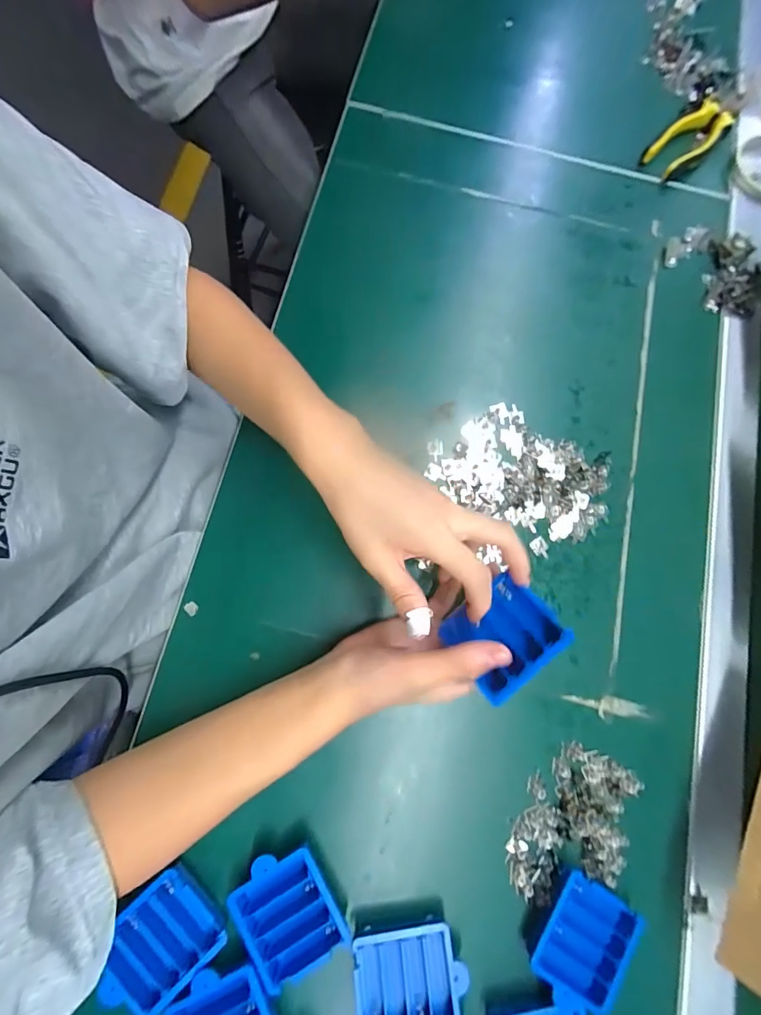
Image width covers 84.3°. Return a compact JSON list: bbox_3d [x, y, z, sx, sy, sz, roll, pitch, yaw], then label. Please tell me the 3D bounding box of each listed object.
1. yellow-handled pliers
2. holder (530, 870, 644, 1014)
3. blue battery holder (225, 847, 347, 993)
[{"bbox_3d":[0.356,-0.426,0.474,0.049,0.019,0.148,43,80,8],"label":"yellow-handled pliers"},{"bbox_3d":[0.149,0.319,0.309,0.064,0.016,0.076,31,78,4],"label":"holder"},{"bbox_3d":[-0.067,0.290,0.306,0.061,0.022,0.074,-32,81,-9],"label":"blue battery holder"}]

